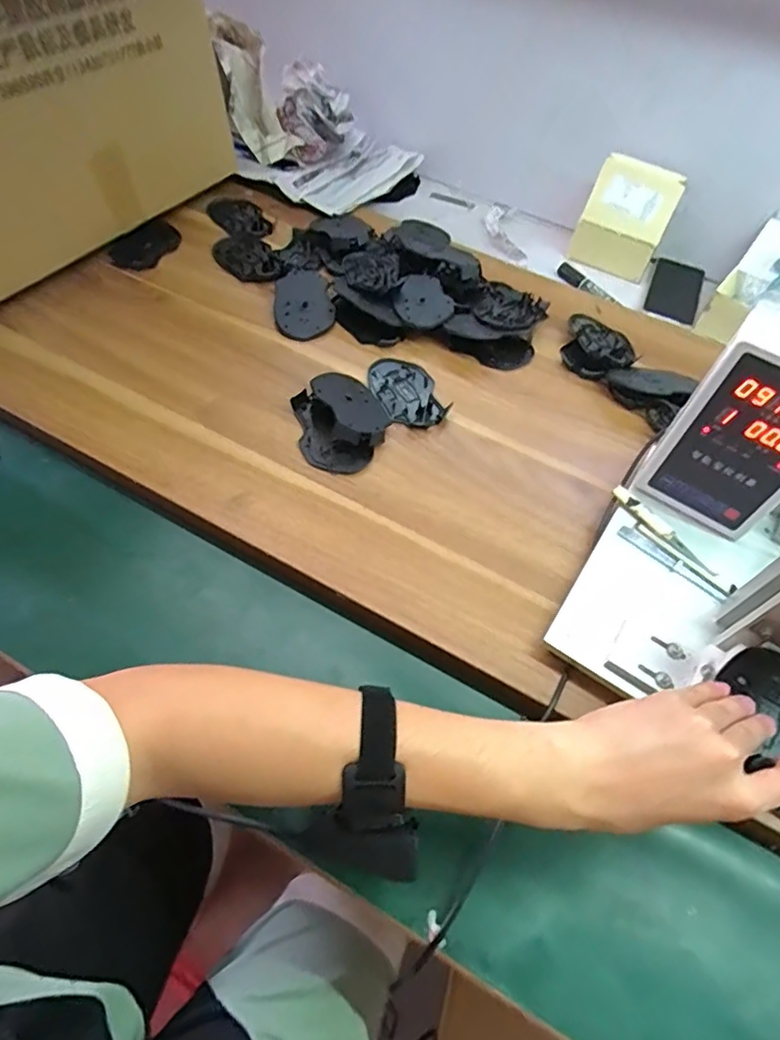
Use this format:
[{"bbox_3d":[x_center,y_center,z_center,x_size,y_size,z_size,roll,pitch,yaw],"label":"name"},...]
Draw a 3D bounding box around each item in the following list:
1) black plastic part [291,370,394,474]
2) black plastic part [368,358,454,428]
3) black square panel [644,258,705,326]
[{"bbox_3d":[-0.052,-0.113,0.592,0.094,0.033,0.135,-12,62,-7],"label":"black plastic part"},{"bbox_3d":[0.018,-0.148,0.638,0.072,0.016,0.109,-19,63,-11],"label":"black plastic part"},{"bbox_3d":[0.438,-0.352,0.855,0.074,0.008,0.171,26,57,9],"label":"black square panel"}]

